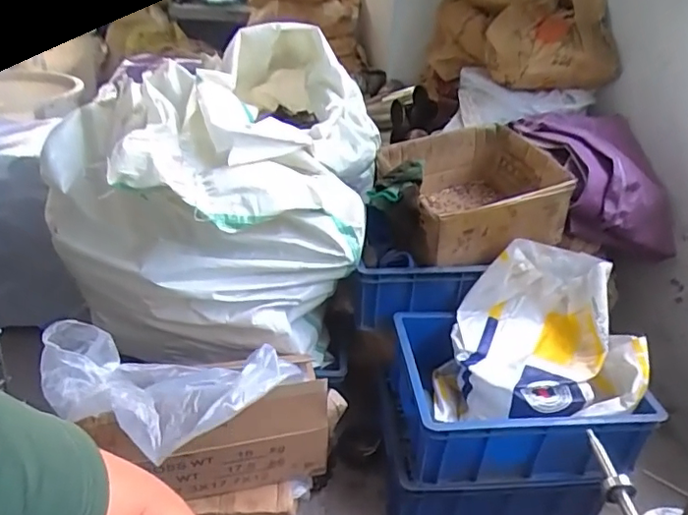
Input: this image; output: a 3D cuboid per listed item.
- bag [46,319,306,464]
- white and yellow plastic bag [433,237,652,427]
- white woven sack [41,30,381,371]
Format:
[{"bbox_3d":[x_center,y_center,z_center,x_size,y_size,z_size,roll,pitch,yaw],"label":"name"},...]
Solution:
[{"bbox_3d":[-0.245,0.184,0.772,0.352,0.085,0.174,3,31,-3],"label":"bag"},{"bbox_3d":[0.355,0.149,1.012,0.312,0.252,0.259,11,32,10],"label":"white and yellow plastic bag"},{"bbox_3d":[-0.224,-0.148,1.171,0.549,0.491,0.626,8,31,5],"label":"white woven sack"}]

